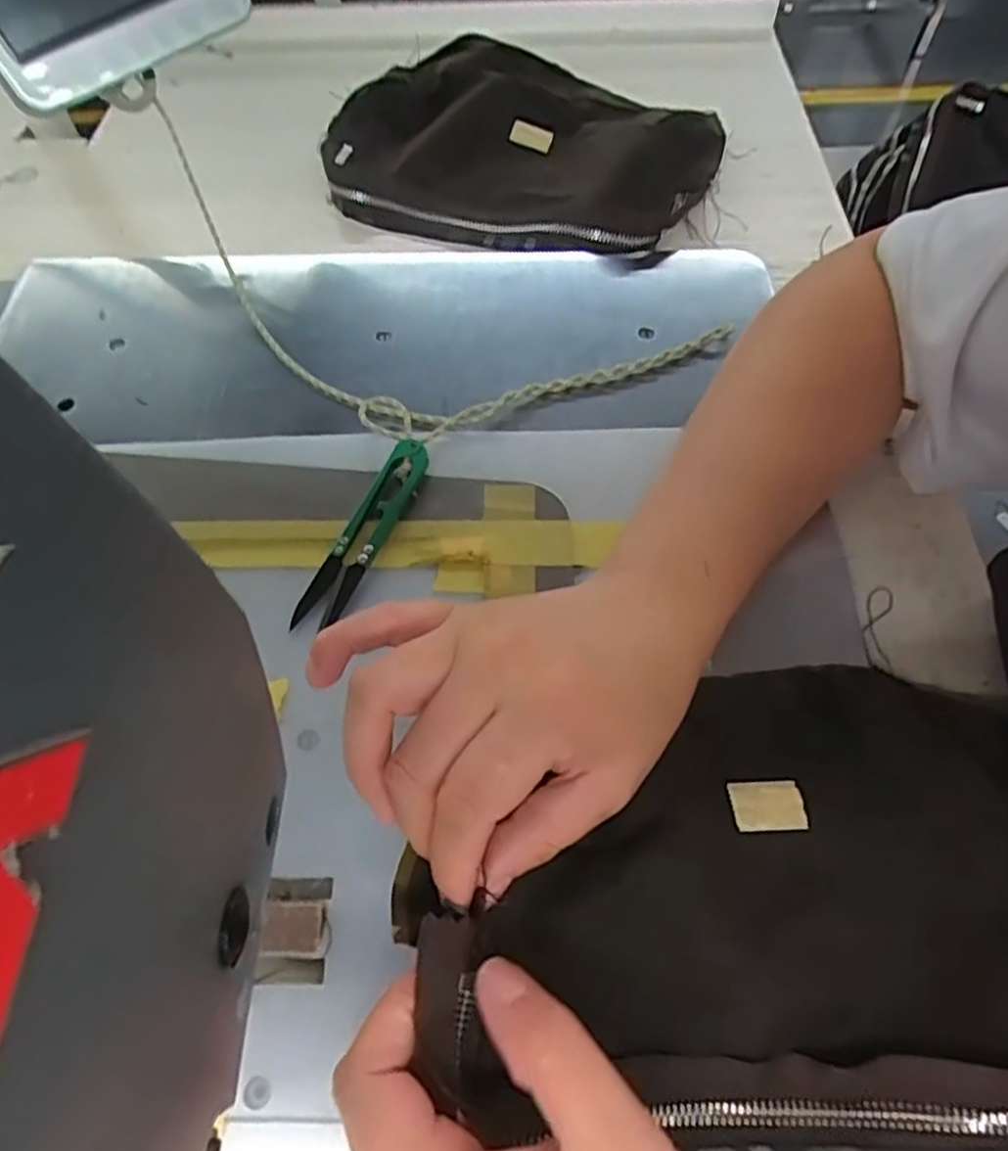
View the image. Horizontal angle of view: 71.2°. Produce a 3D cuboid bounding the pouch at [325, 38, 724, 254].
[{"bbox_3d":[0.016,-0.306,0.490,0.257,0.033,0.196,18,63,11],"label":"pouch"}]

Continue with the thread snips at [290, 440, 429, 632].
[{"bbox_3d":[-0.065,-0.021,0.327,0.019,0.012,0.102,24,65,14],"label":"thread snips"}]

